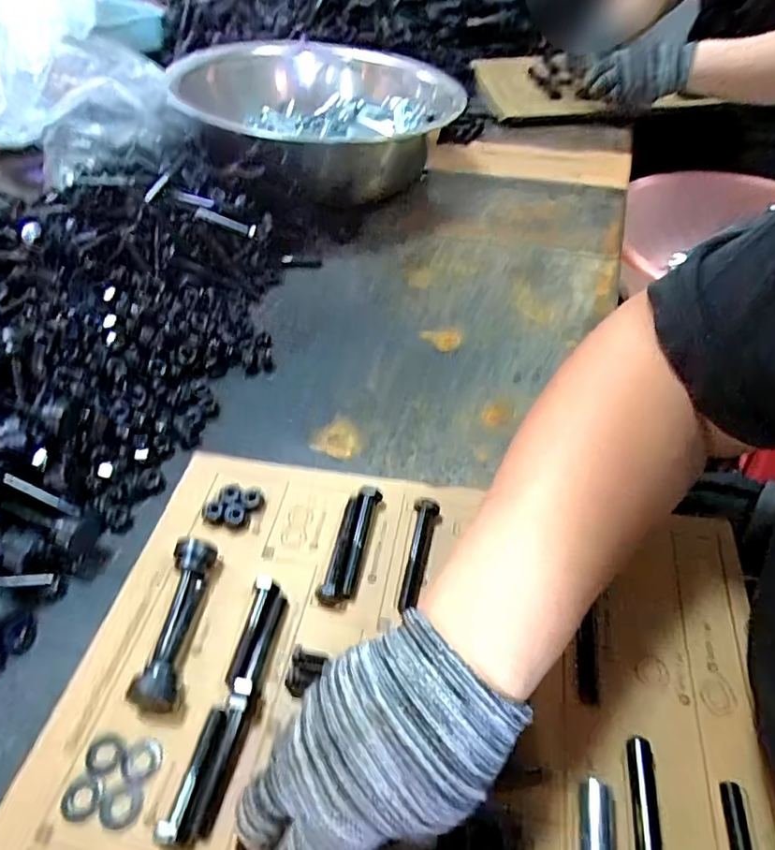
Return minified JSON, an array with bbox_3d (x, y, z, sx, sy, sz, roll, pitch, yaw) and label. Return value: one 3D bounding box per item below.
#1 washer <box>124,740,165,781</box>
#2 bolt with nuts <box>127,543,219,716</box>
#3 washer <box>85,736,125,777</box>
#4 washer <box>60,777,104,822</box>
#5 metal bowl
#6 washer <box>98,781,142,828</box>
[{"bbox_3d":[-0.127,0.173,0.294,0.019,0.004,0.019,4,47,7],"label":"washer"},{"bbox_3d":[-0.124,0.116,0.334,0.024,0.024,0.097,0,47,3],"label":"bolt with nuts"},{"bbox_3d":[-0.148,0.172,0.295,0.020,0.004,0.018,17,50,18],"label":"washer"},{"bbox_3d":[-0.153,0.186,0.282,0.019,0.004,0.019,5,47,8],"label":"washer"},{"bbox_3d":[-0.091,-0.401,0.744,0.333,0.129,0.333,-1,47,1],"label":"metal bowl"},{"bbox_3d":[-0.132,0.187,0.280,0.022,0.004,0.019,5,47,8],"label":"washer"}]

